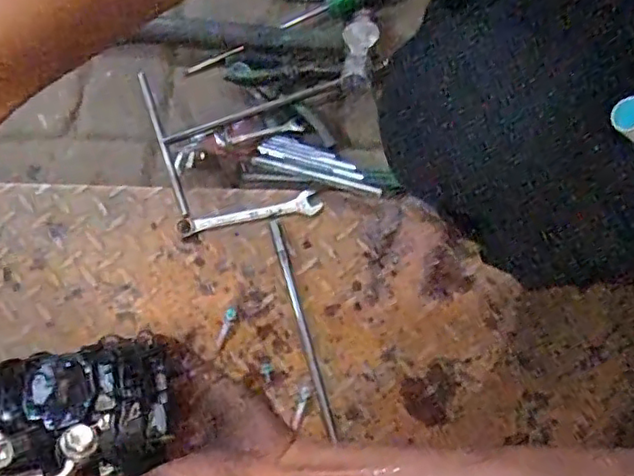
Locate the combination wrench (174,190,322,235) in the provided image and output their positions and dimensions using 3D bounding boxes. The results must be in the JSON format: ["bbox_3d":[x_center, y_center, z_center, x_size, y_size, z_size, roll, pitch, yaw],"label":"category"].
[{"bbox_3d":[-0.076,-0.026,0.694,0.159,0.012,0.024,-12,75,1],"label":"combination wrench"}]

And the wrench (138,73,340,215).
[{"bbox_3d":[-0.075,-0.139,0.696,0.214,0.022,0.159,-17,75,-3],"label":"wrench"}]

